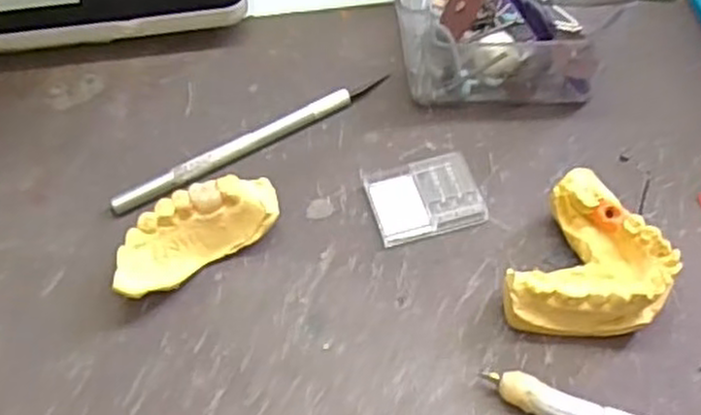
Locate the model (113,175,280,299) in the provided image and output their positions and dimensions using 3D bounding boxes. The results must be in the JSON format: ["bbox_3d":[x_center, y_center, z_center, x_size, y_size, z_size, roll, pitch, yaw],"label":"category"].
[{"bbox_3d":[-0.061,0.011,0.305,0.068,0.026,0.025,-32,60,-15],"label":"model"}]

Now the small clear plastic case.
[{"bbox_3d":[0.031,-0.005,0.321,0.044,0.006,0.038,-14,57,-4],"label":"small clear plastic case"}]

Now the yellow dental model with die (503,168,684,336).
[{"bbox_3d":[0.091,0.023,0.285,0.050,0.028,0.062,26,63,20],"label":"yellow dental model with die"}]

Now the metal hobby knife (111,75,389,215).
[{"bbox_3d":[-0.043,-0.030,0.342,0.132,0.009,0.011,-28,59,-13],"label":"metal hobby knife"}]

